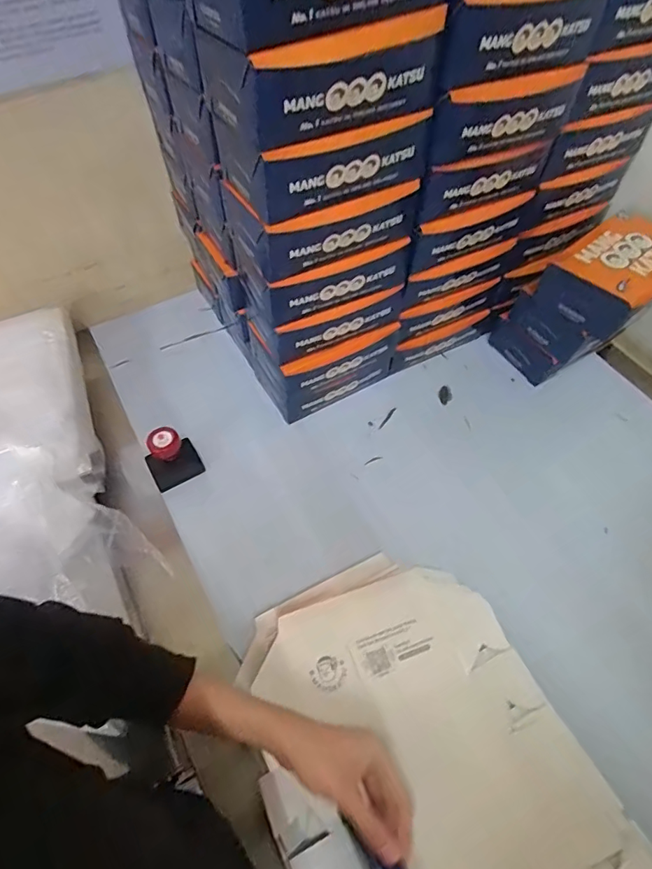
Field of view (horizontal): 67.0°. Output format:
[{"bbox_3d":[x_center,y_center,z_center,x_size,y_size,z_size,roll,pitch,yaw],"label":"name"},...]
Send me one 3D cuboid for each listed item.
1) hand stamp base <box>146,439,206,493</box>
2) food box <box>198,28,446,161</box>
[{"bbox_3d":[-0.203,0.041,0.663,0.063,0.009,0.052,-27,83,-15],"label":"hand stamp base"},{"bbox_3d":[-0.009,-0.307,0.417,0.172,0.070,0.115,-27,60,-17],"label":"food box"}]

